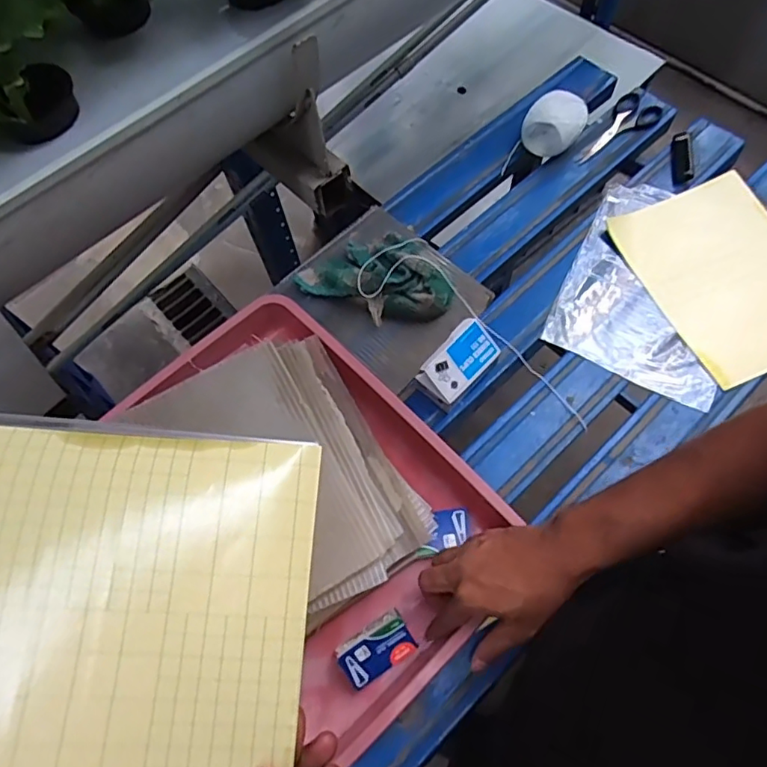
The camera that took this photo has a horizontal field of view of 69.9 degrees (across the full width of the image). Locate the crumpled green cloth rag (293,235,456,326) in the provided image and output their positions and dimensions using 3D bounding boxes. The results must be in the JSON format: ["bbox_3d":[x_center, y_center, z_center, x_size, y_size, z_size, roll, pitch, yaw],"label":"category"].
[{"bbox_3d":[-0.003,-0.140,0.668,0.183,0.044,0.120,25,70,14],"label":"crumpled green cloth rag"}]

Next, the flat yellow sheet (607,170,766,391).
[{"bbox_3d":[0.419,-0.136,0.660,0.200,0.022,0.248,-22,66,-6],"label":"flat yellow sheet"}]

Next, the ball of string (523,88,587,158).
[{"bbox_3d":[0.234,-0.359,0.747,0.078,0.054,0.071,-2,66,3],"label":"ball of string"}]

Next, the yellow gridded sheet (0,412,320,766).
[{"bbox_3d":[-0.167,0.120,0.279,0.248,0.011,0.204,6,74,-4],"label":"yellow gridded sheet"}]

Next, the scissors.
[{"bbox_3d":[0.330,-0.356,0.778,0.060,0.017,0.146,40,74,19],"label":"scissors"}]

